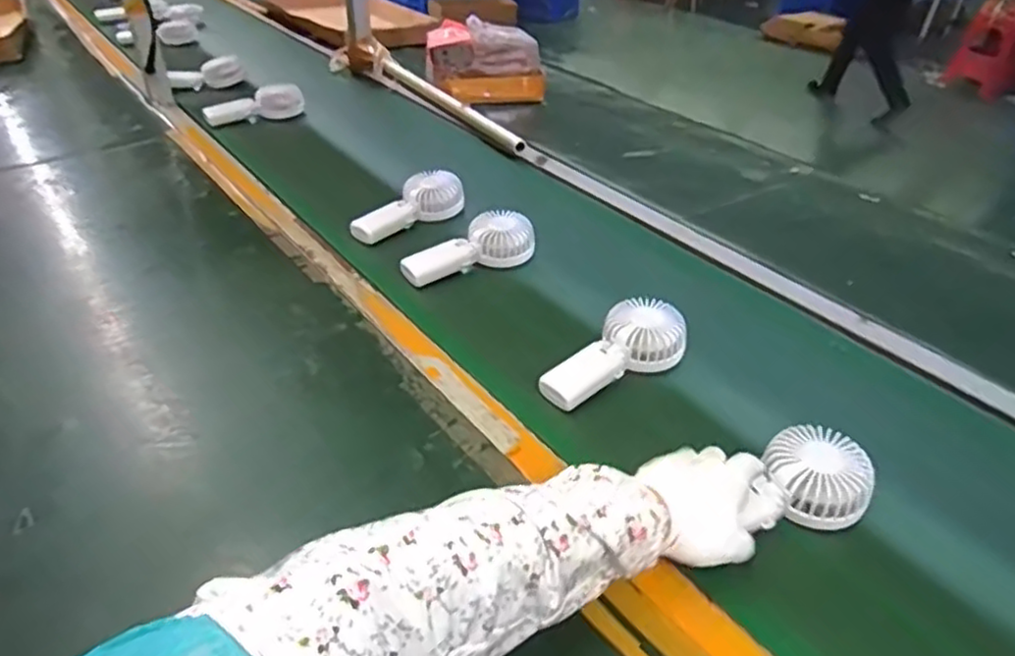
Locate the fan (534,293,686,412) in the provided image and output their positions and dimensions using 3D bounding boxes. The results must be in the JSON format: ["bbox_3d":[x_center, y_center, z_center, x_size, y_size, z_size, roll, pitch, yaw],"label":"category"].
[{"bbox_3d":[0.114,0.027,0.725,0.091,0.041,0.173,28,45,31],"label":"fan"}]

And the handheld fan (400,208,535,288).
[{"bbox_3d":[-0.050,-0.102,0.897,0.188,0.043,0.078,-26,44,-31],"label":"handheld fan"}]

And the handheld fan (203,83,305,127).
[{"bbox_3d":[-0.488,-0.433,1.329,0.190,0.042,0.069,-20,42,-29],"label":"handheld fan"}]

